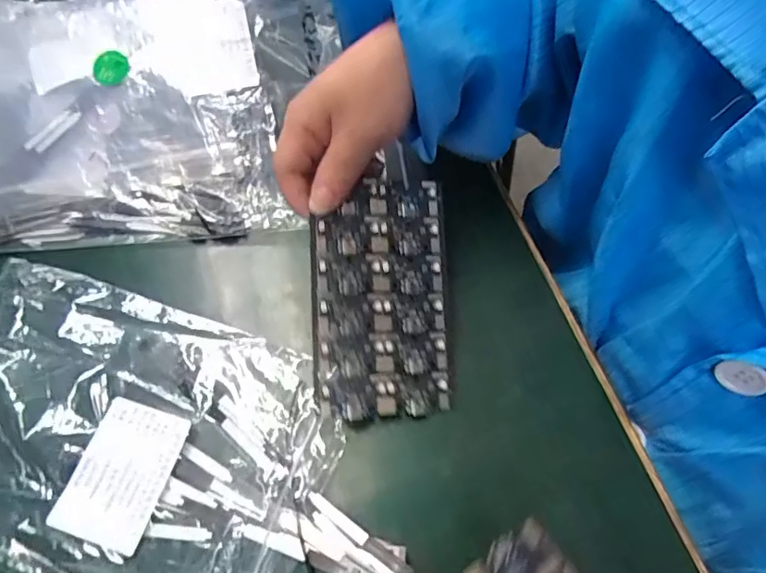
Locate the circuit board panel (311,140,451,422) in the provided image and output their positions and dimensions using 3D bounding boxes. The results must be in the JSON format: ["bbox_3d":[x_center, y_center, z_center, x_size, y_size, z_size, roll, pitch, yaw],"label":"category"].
[{"bbox_3d":[-0.001,0.002,0.301,0.077,0.004,0.139,1,82,-15],"label":"circuit board panel"}]

